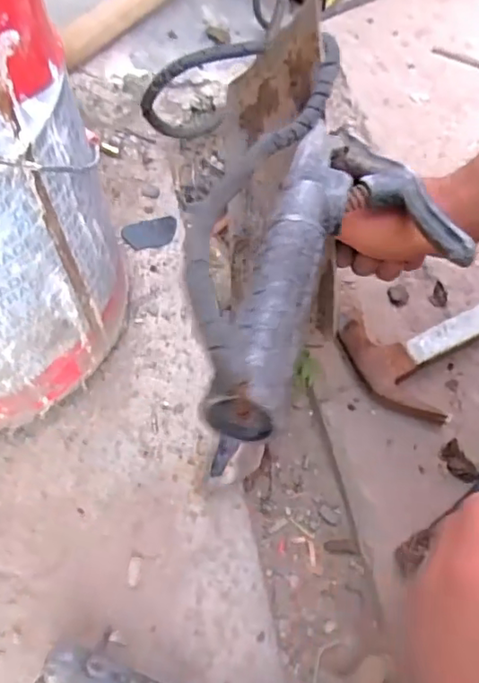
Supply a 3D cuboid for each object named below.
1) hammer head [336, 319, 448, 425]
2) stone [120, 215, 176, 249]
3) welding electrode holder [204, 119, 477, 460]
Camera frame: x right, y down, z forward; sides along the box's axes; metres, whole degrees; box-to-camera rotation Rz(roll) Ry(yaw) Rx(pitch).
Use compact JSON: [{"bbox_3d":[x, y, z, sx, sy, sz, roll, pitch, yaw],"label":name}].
[{"bbox_3d":[0.135,0.027,0.532,0.048,0.026,0.118,-25,66,-12],"label":"hammer head"},{"bbox_3d":[-0.095,-0.116,0.617,0.056,0.006,0.036,-13,64,-6],"label":"stone"},{"bbox_3d":[0.030,-0.047,0.318,0.035,0.027,0.256,13,49,7],"label":"welding electrode holder"}]

